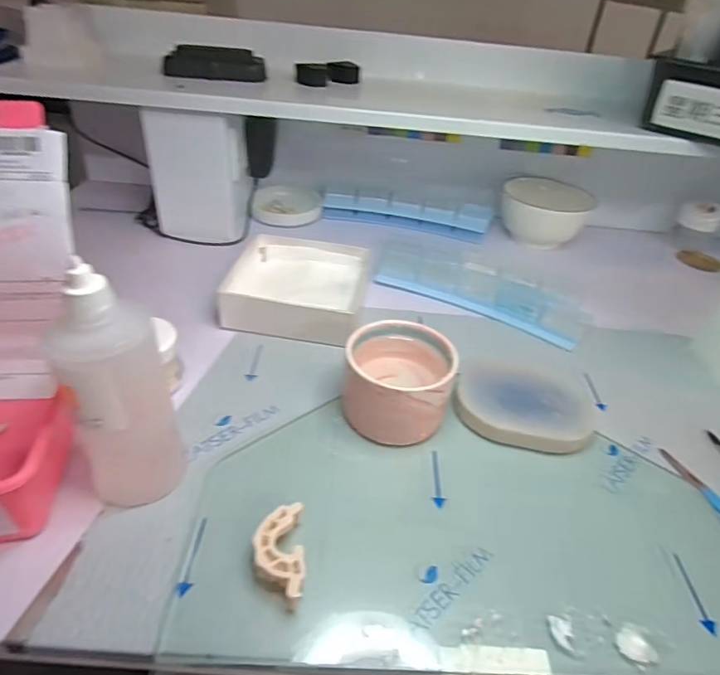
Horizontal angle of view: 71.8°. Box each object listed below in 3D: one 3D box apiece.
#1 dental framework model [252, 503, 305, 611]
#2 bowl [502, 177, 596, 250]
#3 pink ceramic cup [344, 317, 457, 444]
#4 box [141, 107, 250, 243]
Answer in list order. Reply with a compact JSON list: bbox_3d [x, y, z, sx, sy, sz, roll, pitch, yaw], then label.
[{"bbox_3d":[-0.046,0.125,0.284,0.027,0.021,0.053,0,37,-9],"label":"dental framework model"},{"bbox_3d":[0.247,-0.169,0.670,0.108,0.056,0.108,21,39,19],"label":"bowl"},{"bbox_3d":[0.028,0.036,0.376,0.080,0.061,0.084,4,37,-3],"label":"pink ceramic cup"},{"bbox_3d":[-0.189,-0.199,0.592,0.099,0.139,0.086,6,37,-1],"label":"box"}]

